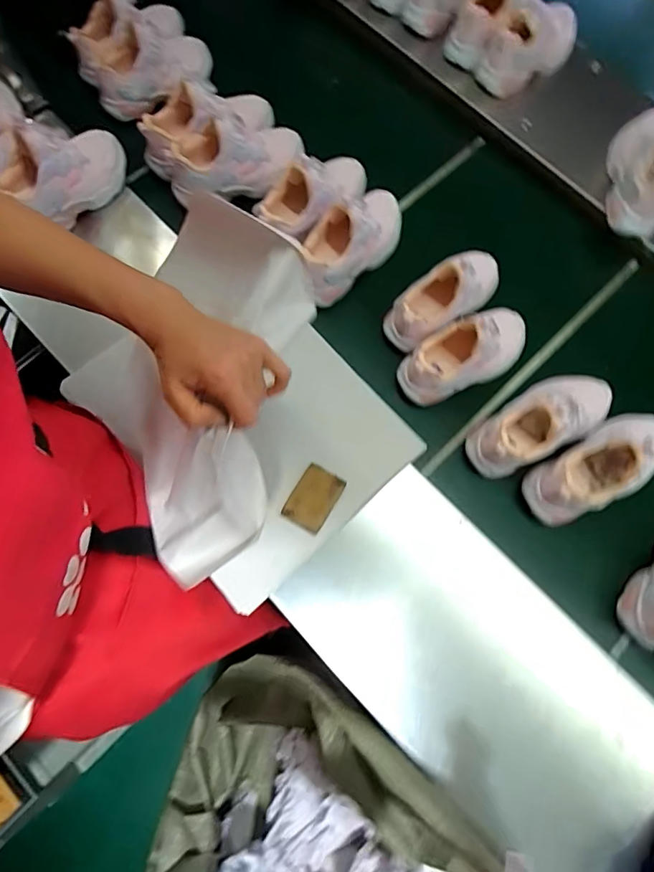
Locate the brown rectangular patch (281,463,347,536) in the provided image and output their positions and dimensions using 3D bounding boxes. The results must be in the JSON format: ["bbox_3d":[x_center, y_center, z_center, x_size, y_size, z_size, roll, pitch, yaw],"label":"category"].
[{"bbox_3d":[-0.016,0.075,0.574,0.051,0.008,0.072,30,78,4],"label":"brown rectangular patch"}]

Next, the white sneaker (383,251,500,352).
[{"bbox_3d":[0.169,-0.200,0.657,0.196,0.089,0.082,-37,80,-10],"label":"white sneaker"}]

